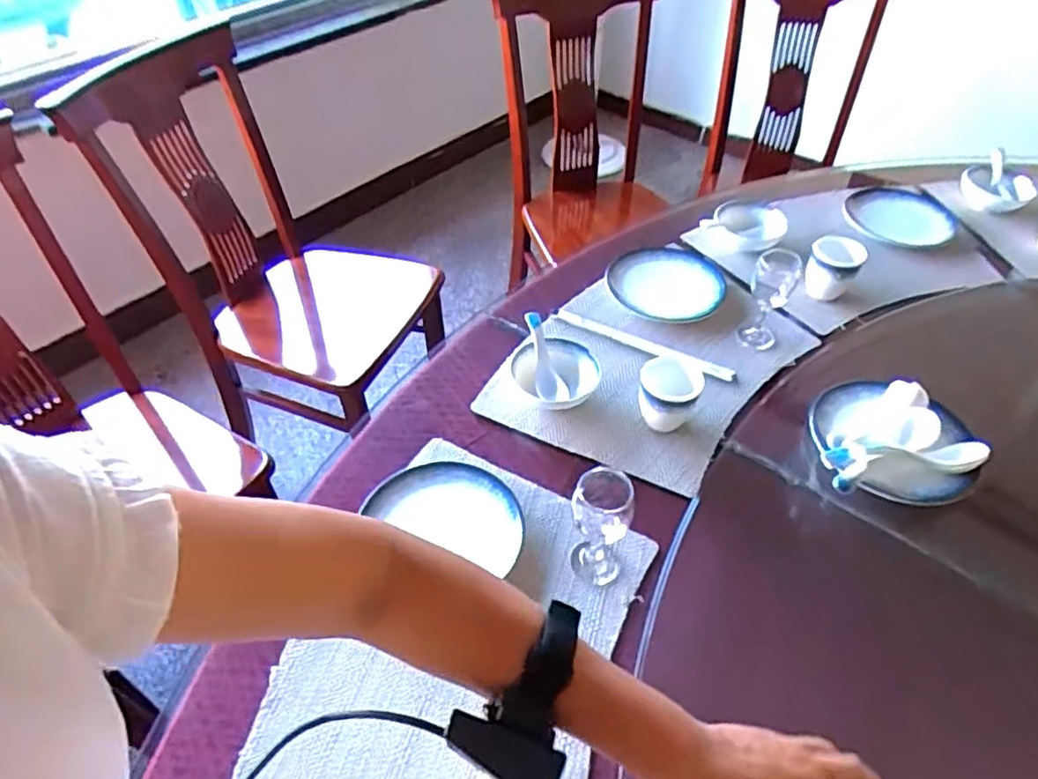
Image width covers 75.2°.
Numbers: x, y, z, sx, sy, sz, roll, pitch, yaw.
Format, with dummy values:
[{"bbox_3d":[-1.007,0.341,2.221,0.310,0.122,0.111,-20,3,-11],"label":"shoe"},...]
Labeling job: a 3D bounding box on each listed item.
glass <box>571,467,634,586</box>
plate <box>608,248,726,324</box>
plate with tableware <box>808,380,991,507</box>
[{"bbox_3d":[0.081,0.136,0.670,0.056,0.134,0.053,17,49,14],"label":"glass"},{"bbox_3d":[0.226,-0.166,1.034,0.169,0.034,0.162,0,48,-1],"label":"plate"},{"bbox_3d":[0.426,0.050,0.765,0.169,0.049,0.152,6,48,4],"label":"plate with tableware"}]

